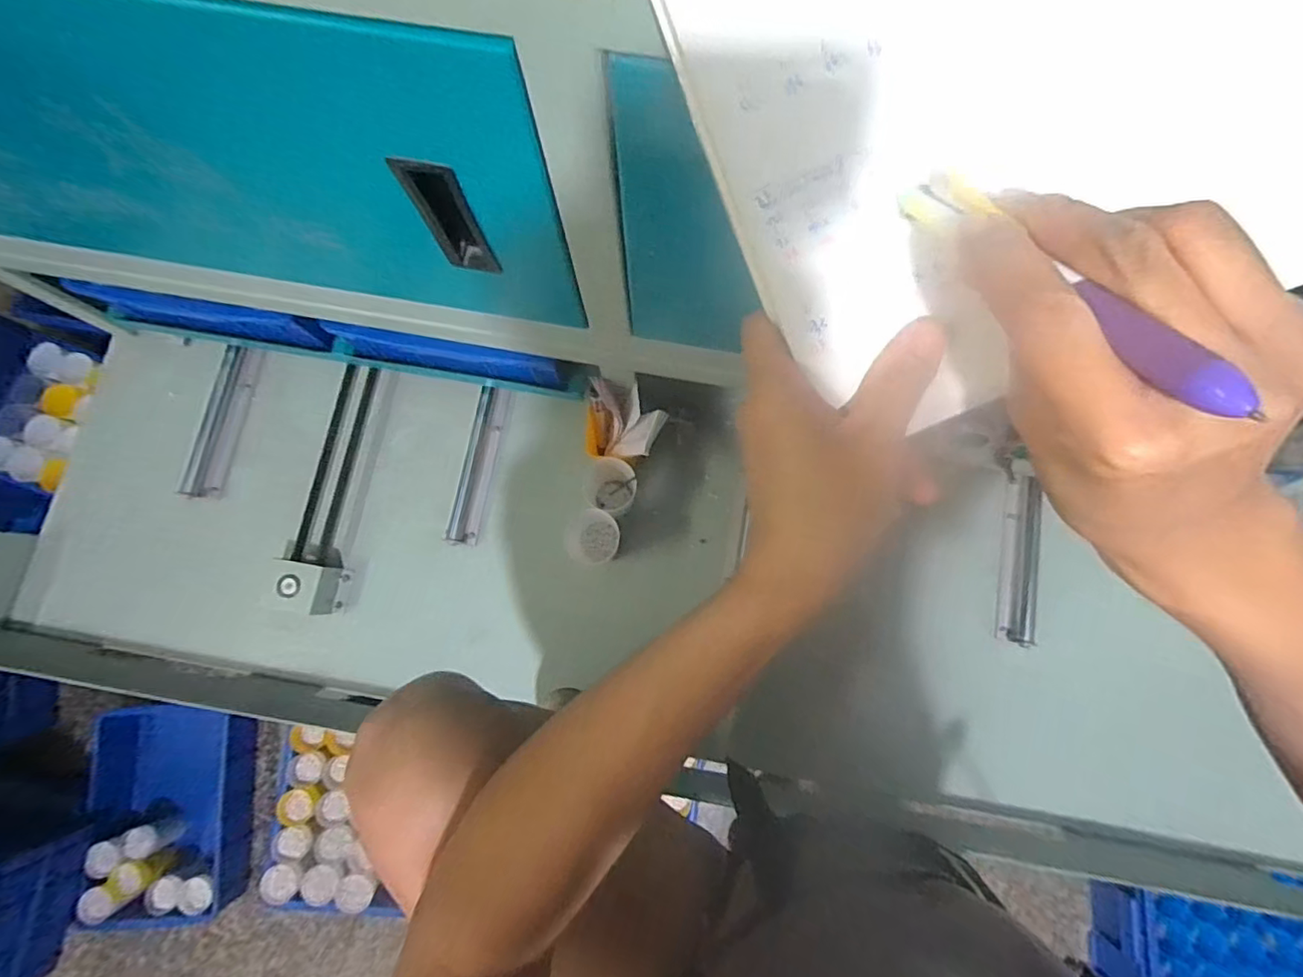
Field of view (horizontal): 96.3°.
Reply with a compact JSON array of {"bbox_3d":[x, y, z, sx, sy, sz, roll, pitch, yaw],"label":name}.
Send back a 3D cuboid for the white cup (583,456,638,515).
[{"bbox_3d":[-0.055,-0.001,0.733,0.067,0.091,0.062,18,80,4],"label":"white cup"}]

